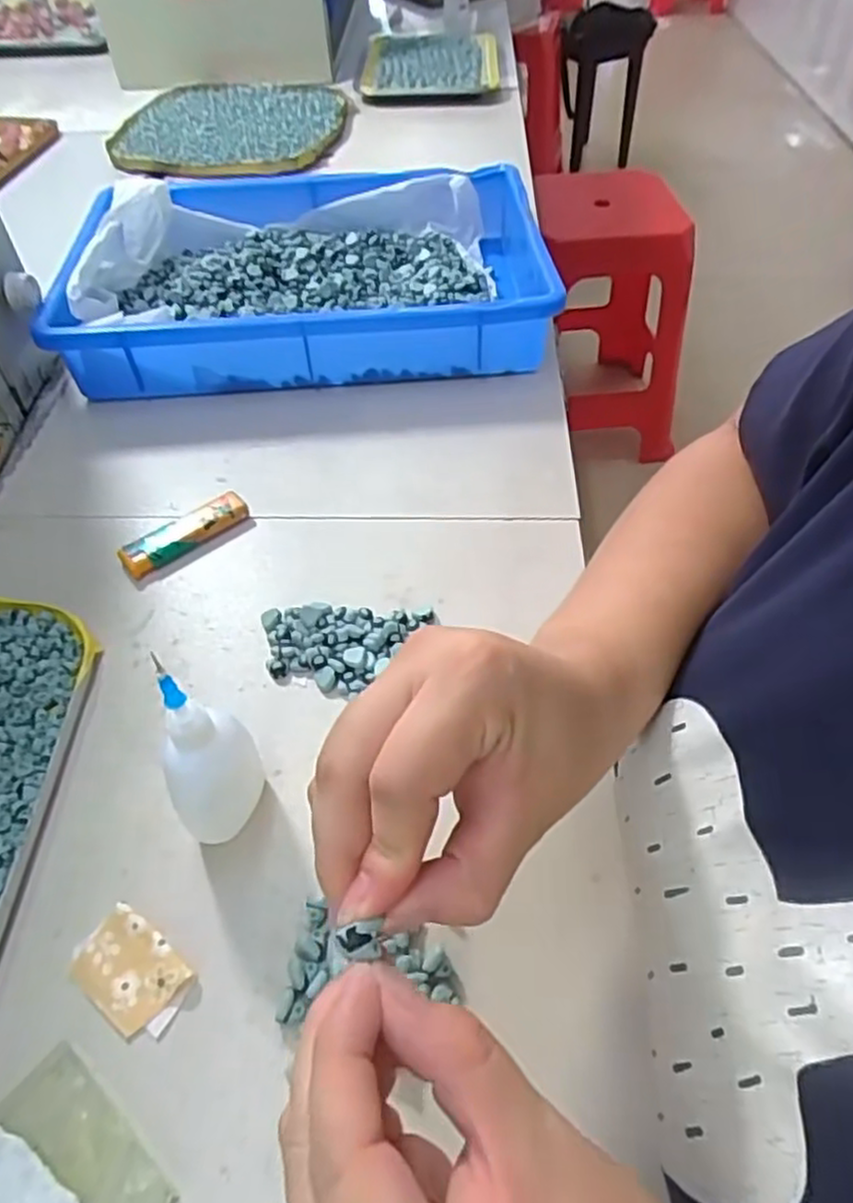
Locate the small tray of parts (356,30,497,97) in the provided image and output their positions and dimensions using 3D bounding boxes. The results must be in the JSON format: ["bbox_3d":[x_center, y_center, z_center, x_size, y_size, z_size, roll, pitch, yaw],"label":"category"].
[{"bbox_3d":[0.009,-0.721,0.965,0.181,0.027,0.235,-1,48,1],"label":"small tray of parts"}]

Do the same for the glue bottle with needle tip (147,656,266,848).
[{"bbox_3d":[-0.088,0.063,0.290,0.039,0.105,0.033,-27,54,-19],"label":"glue bottle with needle tip"}]

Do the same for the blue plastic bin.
[{"bbox_3d":[-0.086,-0.256,0.572,0.346,0.068,0.231,-4,50,-1],"label":"blue plastic bin"}]

